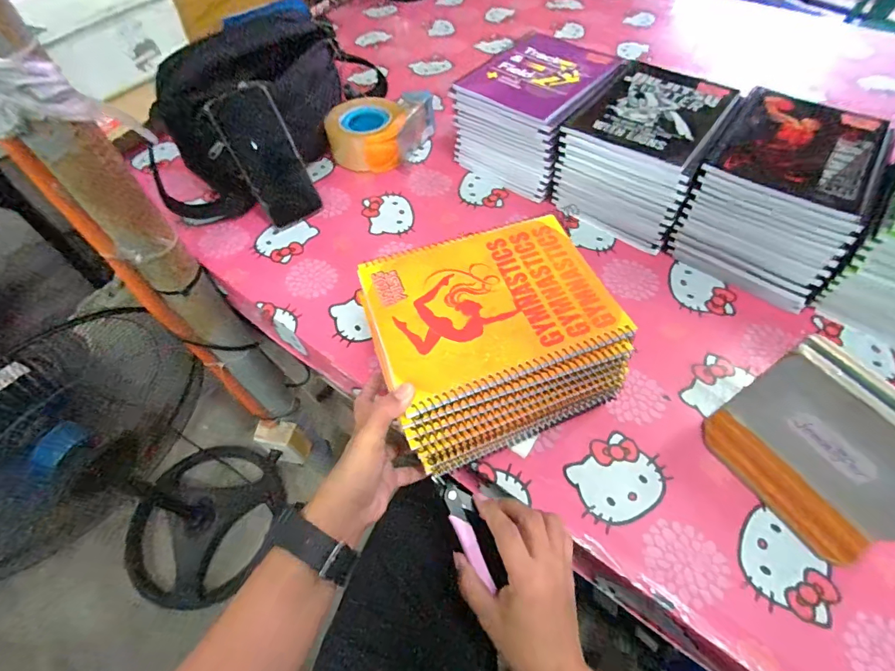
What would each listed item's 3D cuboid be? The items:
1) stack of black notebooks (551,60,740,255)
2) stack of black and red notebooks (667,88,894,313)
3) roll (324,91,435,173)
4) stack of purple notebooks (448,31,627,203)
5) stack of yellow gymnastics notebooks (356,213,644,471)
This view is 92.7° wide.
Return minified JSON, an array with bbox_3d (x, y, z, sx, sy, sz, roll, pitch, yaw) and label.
[{"bbox_3d":[0.263,-0.245,0.571,0.166,0.118,0.200,33,63,21],"label":"stack of black notebooks"},{"bbox_3d":[0.393,-0.169,0.512,0.167,0.121,0.215,32,63,21],"label":"stack of black and red notebooks"},{"bbox_3d":[-0.104,-0.326,0.669,0.121,0.070,0.156,29,62,20],"label":"roll"},{"bbox_3d":[0.132,-0.324,0.630,0.164,0.119,0.199,32,63,21],"label":"stack of purple notebooks"},{"bbox_3d":[0.040,0.001,0.403,0.202,0.095,0.176,-18,58,-9],"label":"stack of yellow gymnastics notebooks"}]

